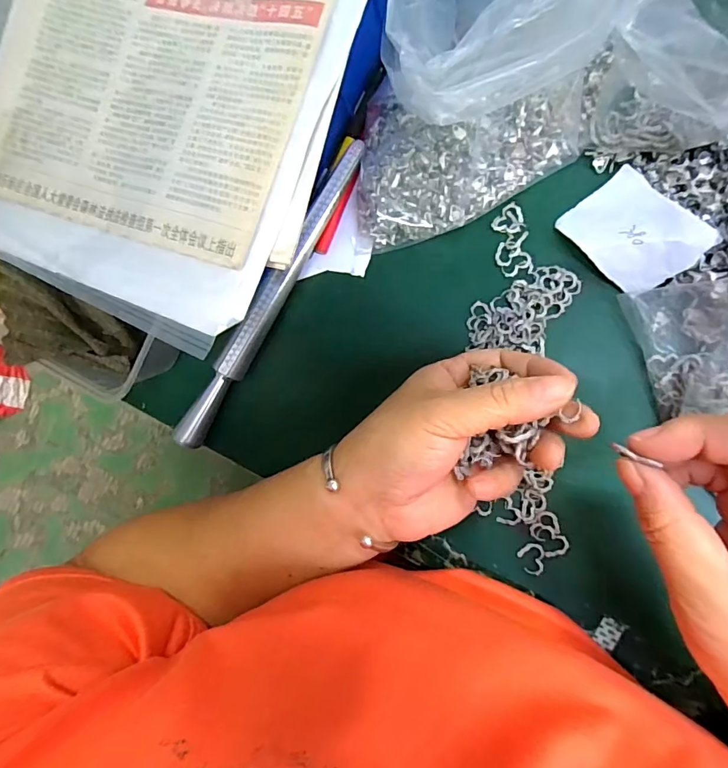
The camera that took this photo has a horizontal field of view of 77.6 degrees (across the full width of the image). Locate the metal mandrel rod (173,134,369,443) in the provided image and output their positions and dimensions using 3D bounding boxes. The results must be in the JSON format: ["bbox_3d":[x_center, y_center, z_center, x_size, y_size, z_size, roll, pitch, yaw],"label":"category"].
[{"bbox_3d":[-0.066,-0.059,0.319,0.016,0.023,0.235,32,94,9],"label":"metal mandrel rod"}]

